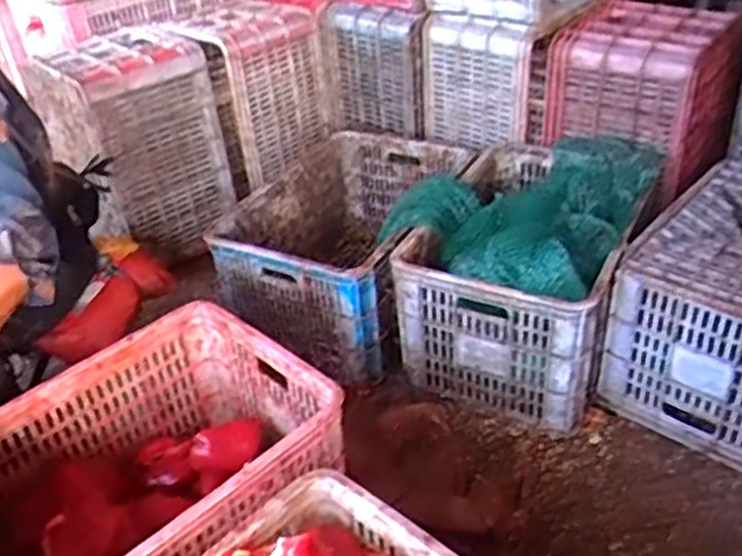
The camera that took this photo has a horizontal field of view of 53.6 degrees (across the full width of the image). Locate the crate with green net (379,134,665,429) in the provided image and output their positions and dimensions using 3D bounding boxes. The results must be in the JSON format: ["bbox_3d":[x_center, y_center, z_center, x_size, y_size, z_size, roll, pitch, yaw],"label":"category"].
[{"bbox_3d":[0.279,-0.054,1.419,0.410,0.323,0.544,14,39,25],"label":"crate with green net"}]

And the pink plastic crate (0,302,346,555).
[{"bbox_3d":[-0.310,0.298,1.017,0.353,0.235,0.482,26,45,36],"label":"pink plastic crate"}]

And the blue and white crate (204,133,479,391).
[{"bbox_3d":[-0.036,-0.061,1.573,0.376,0.280,0.522,13,38,24],"label":"blue and white crate"}]

